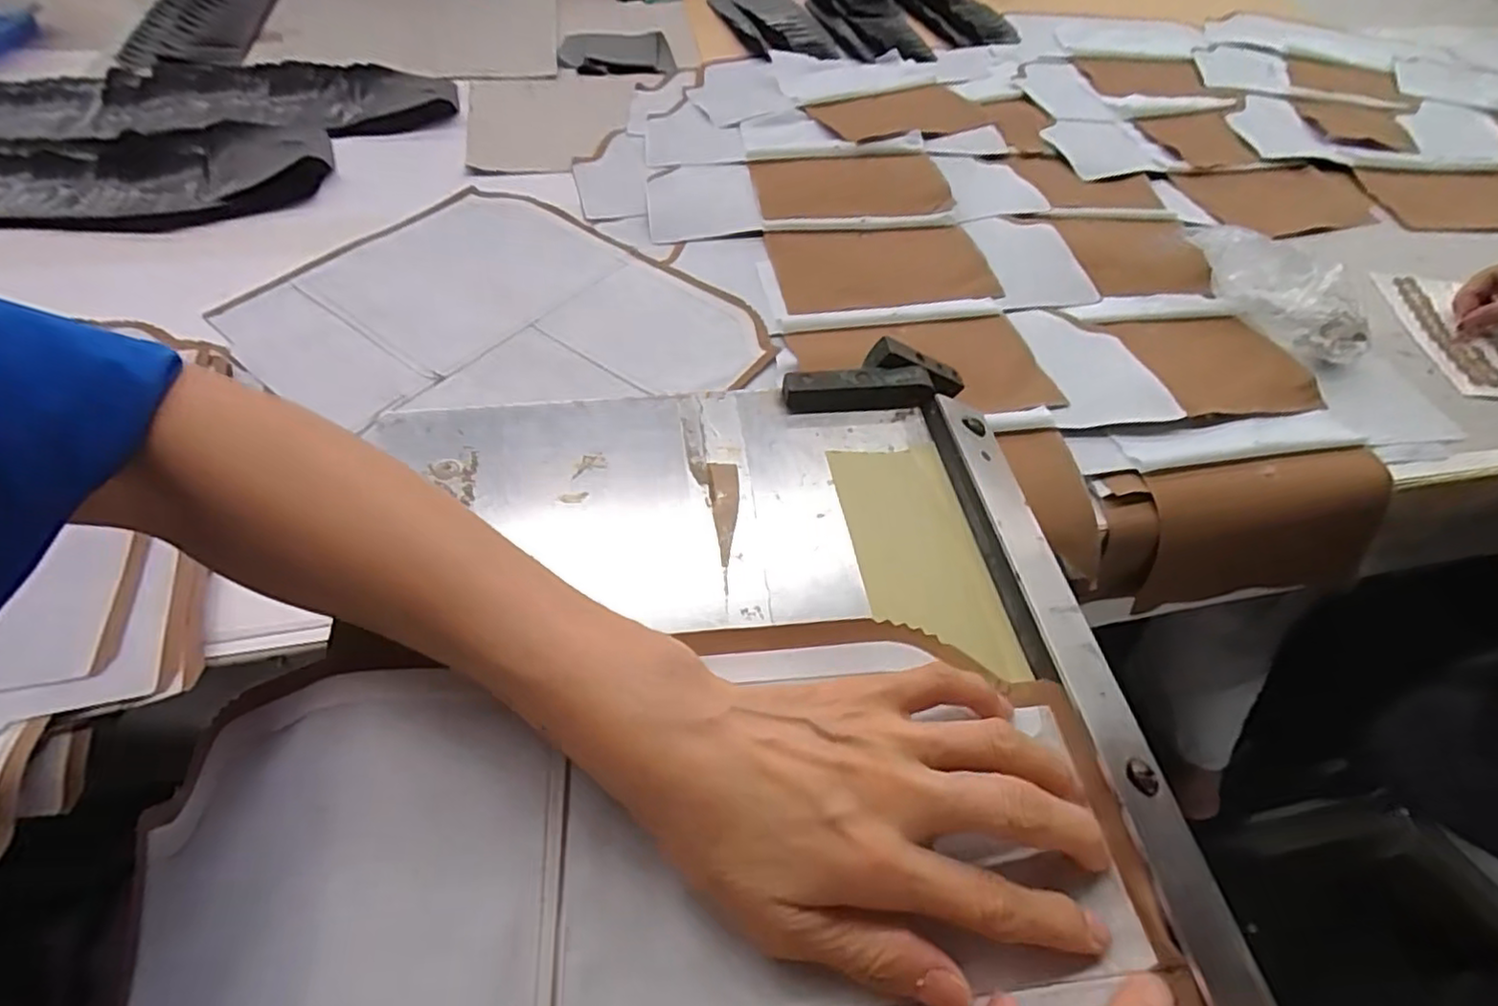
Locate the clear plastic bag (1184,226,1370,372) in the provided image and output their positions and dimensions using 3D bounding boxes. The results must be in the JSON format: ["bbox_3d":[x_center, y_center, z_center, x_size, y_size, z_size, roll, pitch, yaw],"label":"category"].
[{"bbox_3d":[0.482,-0.190,0.618,0.083,0.053,0.165,-25,59,-21],"label":"clear plastic bag"}]

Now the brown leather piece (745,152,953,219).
[{"bbox_3d":[0.108,-0.343,0.731,0.201,0.017,0.126,-5,54,-8],"label":"brown leather piece"}]

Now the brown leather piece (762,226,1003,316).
[{"bbox_3d":[0.125,-0.226,0.651,0.201,0.011,0.131,-7,50,-7],"label":"brown leather piece"}]

